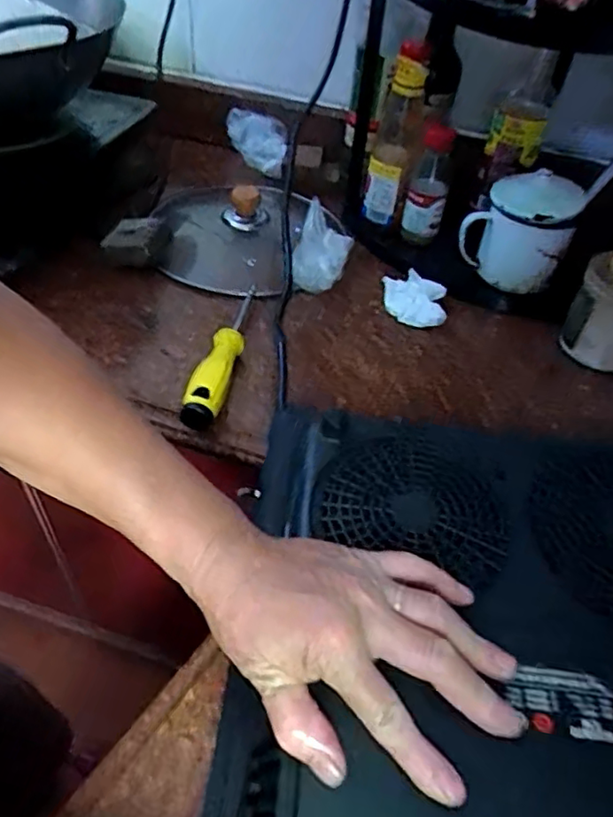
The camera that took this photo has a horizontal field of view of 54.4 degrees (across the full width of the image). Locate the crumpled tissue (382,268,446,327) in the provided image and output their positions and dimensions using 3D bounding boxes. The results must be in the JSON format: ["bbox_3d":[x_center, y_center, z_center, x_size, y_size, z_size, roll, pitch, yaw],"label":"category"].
[{"bbox_3d":[0.115,-0.115,0.642,0.065,0.028,0.068,9,45,4],"label":"crumpled tissue"}]

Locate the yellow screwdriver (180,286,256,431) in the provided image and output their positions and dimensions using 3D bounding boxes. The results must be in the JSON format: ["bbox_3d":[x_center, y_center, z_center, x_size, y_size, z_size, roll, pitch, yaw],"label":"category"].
[{"bbox_3d":[-0.078,-0.047,0.547,0.031,0.031,0.180,10,46,5],"label":"yellow screwdriver"}]

